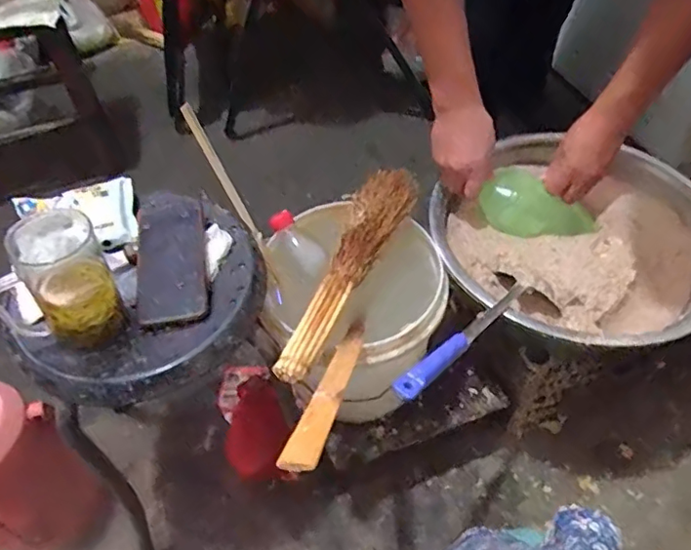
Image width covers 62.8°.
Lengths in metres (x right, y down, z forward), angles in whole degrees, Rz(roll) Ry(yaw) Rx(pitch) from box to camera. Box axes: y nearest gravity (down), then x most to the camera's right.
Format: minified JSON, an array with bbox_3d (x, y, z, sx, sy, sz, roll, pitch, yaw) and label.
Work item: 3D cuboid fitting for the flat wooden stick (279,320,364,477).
[{"bbox_3d":[-0.009,0.103,0.581,0.030,0.012,0.339,6,14,8],"label":"flat wooden stick"}]

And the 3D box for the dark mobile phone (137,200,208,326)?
[{"bbox_3d":[-0.203,-0.019,0.657,0.080,0.010,0.161,-14,61,5],"label":"dark mobile phone"}]

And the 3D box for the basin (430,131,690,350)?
[{"bbox_3d":[0.346,-0.039,0.835,0.401,0.122,0.363,-37,58,-24],"label":"basin"}]

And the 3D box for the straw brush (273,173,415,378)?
[{"bbox_3d":[0.001,-0.016,0.715,0.069,0.037,0.339,20,54,19],"label":"straw brush"}]

